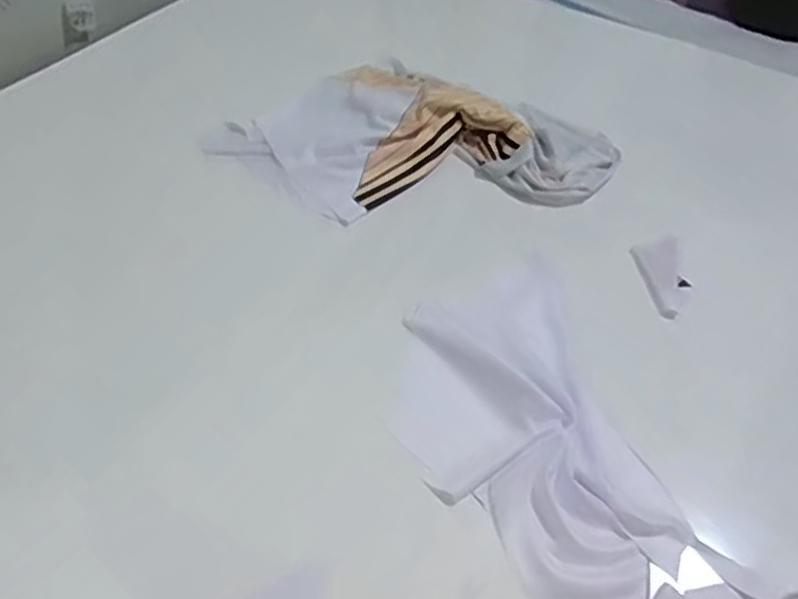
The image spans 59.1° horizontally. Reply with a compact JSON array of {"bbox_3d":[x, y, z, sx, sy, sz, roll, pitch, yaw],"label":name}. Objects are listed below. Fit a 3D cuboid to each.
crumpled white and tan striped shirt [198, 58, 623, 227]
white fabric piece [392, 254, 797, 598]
[{"bbox_3d":[0.026,-0.228,0.996,0.421,0.037,0.445,-34,58,-30],"label":"crumpled white and tan striped shirt"},{"bbox_3d":[0.154,0.153,0.685,0.237,0.018,0.457,-17,51,-18],"label":"white fabric piece"}]

